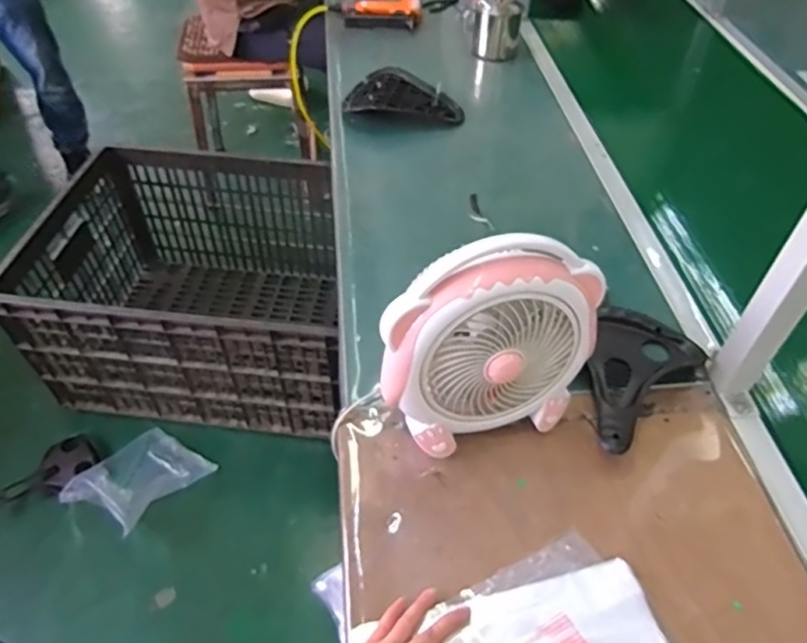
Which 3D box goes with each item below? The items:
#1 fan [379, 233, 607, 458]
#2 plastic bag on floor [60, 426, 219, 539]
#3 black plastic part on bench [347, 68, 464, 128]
[{"bbox_3d":[0.101,0.037,0.705,0.252,0.262,0.076,-12,49,-12],"label":"fan"},{"bbox_3d":[-0.634,0.381,1.505,0.204,0.109,0.271,24,51,20],"label":"plastic bag on floor"},{"bbox_3d":[0.006,-0.488,1.348,0.253,0.054,0.158,3,47,2],"label":"black plastic part on bench"}]

